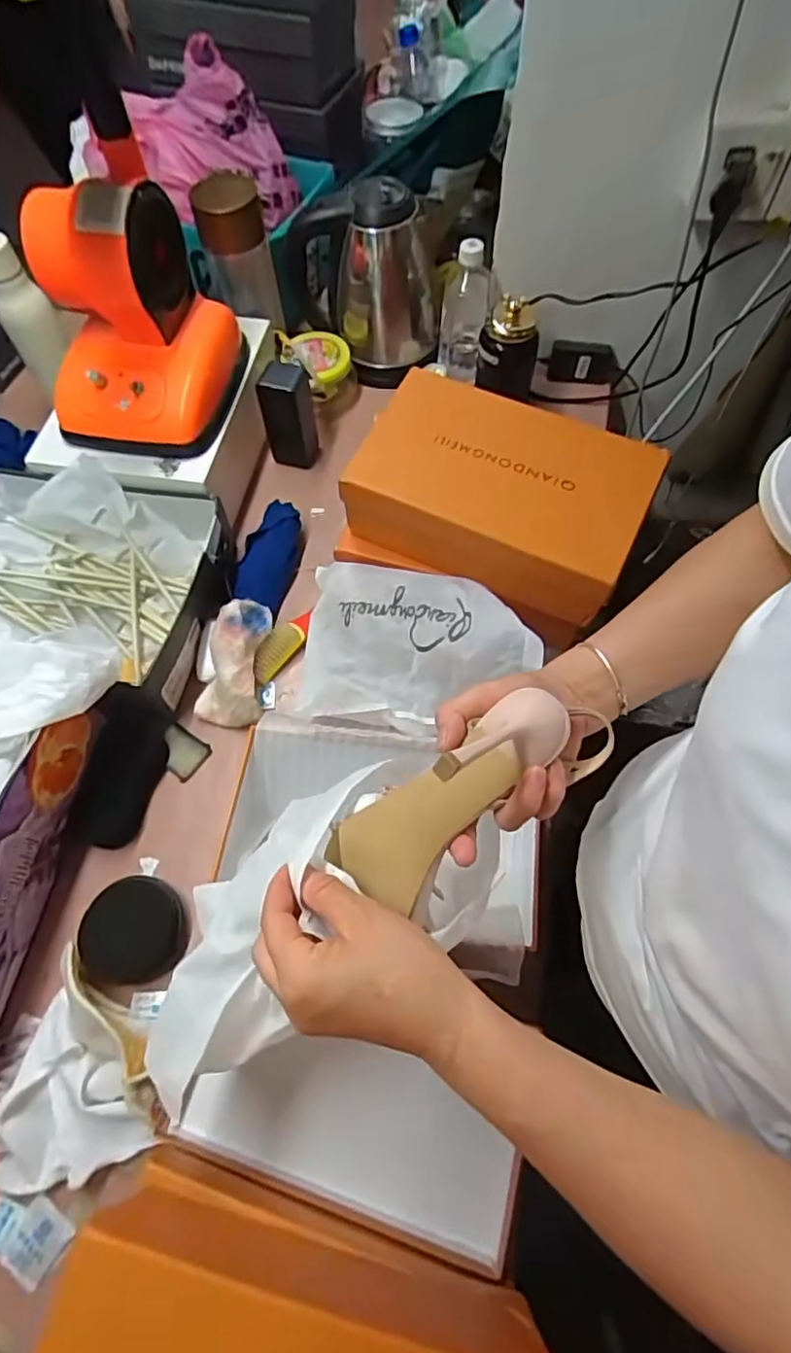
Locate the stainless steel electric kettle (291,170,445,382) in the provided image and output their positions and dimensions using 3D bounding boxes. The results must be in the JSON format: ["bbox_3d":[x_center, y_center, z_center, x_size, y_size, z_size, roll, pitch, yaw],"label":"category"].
[{"bbox_3d":[-0.038,-0.542,0.829,0.208,0.204,0.127,-4,65,-1],"label":"stainless steel electric kettle"}]

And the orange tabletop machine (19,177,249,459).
[{"bbox_3d":[-0.293,-0.389,0.657,0.197,0.194,0.194,-1,65,0],"label":"orange tabletop machine"}]

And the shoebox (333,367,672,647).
[{"bbox_3d":[0.104,-0.182,0.630,0.279,0.108,0.182,25,68,12],"label":"shoebox"}]

